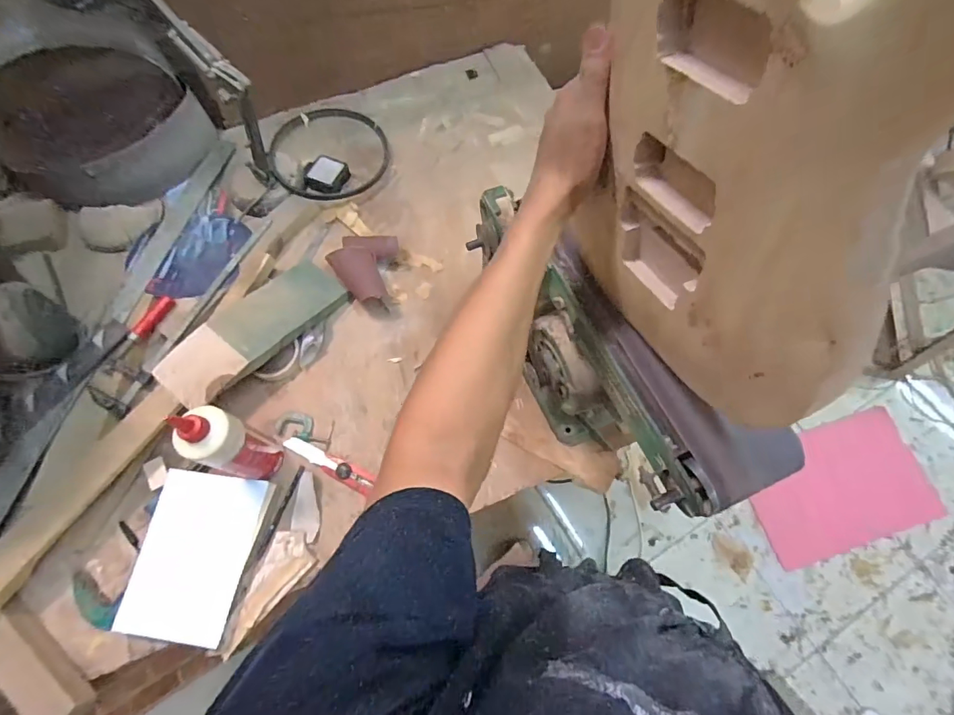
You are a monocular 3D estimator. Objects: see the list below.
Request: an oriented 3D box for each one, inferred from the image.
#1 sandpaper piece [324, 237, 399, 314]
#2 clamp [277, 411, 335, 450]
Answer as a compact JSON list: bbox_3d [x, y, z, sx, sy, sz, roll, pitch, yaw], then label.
[{"bbox_3d":[-0.205,-0.154,0.817,0.113,0.056,0.131,6,69,2],"label":"sandpaper piece"},{"bbox_3d":[-0.273,0.112,0.740,0.094,0.012,0.044,15,70,6],"label":"clamp"}]

